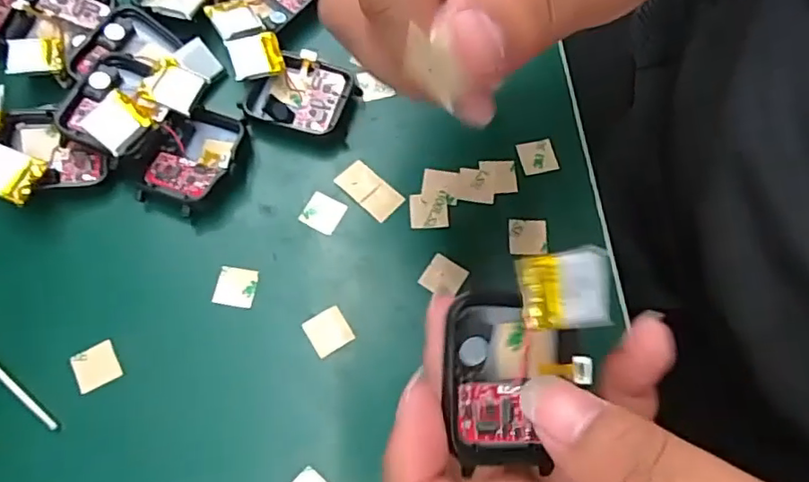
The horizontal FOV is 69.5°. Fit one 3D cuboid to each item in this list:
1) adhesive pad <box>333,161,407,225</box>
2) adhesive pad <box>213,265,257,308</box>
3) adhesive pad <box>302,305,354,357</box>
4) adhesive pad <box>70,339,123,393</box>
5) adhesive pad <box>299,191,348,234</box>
[{"bbox_3d":[-0.015,-0.022,0.245,0.028,0.004,0.014,42,75,13],"label":"adhesive pad"},{"bbox_3d":[-0.066,0.017,0.229,0.016,0.004,0.016,9,70,2],"label":"adhesive pad"},{"bbox_3d":[-0.029,0.034,0.223,0.015,0.004,0.016,-31,74,-11],"label":"adhesive pad"},{"bbox_3d":[-0.115,0.046,0.217,0.015,0.004,0.015,-28,73,-11],"label":"adhesive pad"},{"bbox_3d":[-0.034,-0.012,0.242,0.016,0.004,0.015,28,72,9],"label":"adhesive pad"}]

